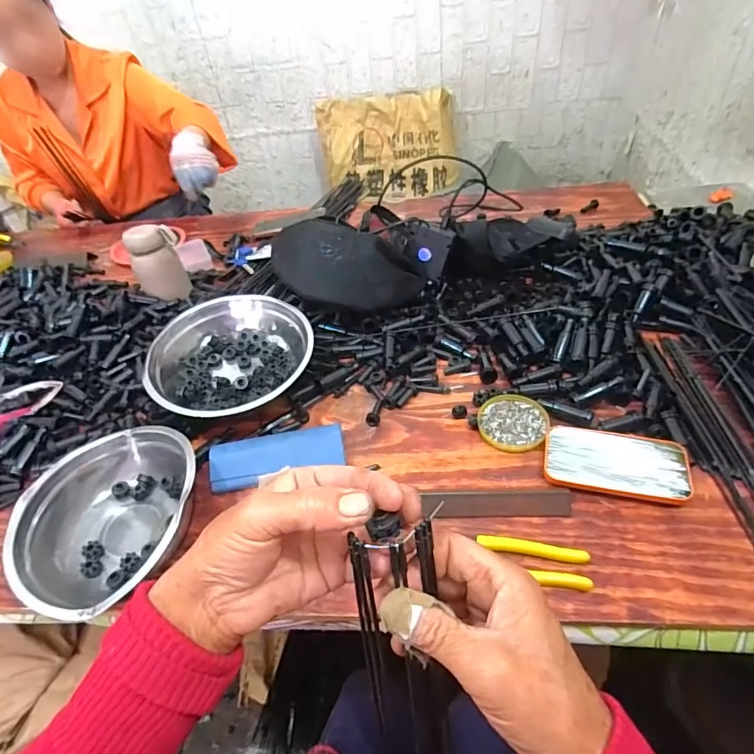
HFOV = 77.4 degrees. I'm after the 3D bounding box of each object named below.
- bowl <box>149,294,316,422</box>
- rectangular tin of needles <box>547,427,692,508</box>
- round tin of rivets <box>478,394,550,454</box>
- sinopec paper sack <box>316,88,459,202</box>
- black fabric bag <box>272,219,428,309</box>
[{"bbox_3d":[-0.201,-0.027,0.673,0.214,0.082,0.214,-19,62,-5],"label":"bowl"},{"bbox_3d":[0.263,0.093,0.521,0.142,0.017,0.079,7,46,15],"label":"rectangular tin of needles"},{"bbox_3d":[0.169,0.055,0.585,0.082,0.014,0.081,-4,44,4],"label":"round tin of rivets"},{"bbox_3d":[0.038,-0.786,1.609,0.463,0.310,0.177,-5,44,3],"label":"sinopec paper sack"},{"bbox_3d":[-0.046,-0.168,0.730,0.241,0.118,0.053,16,12,-5],"label":"black fabric bag"}]

